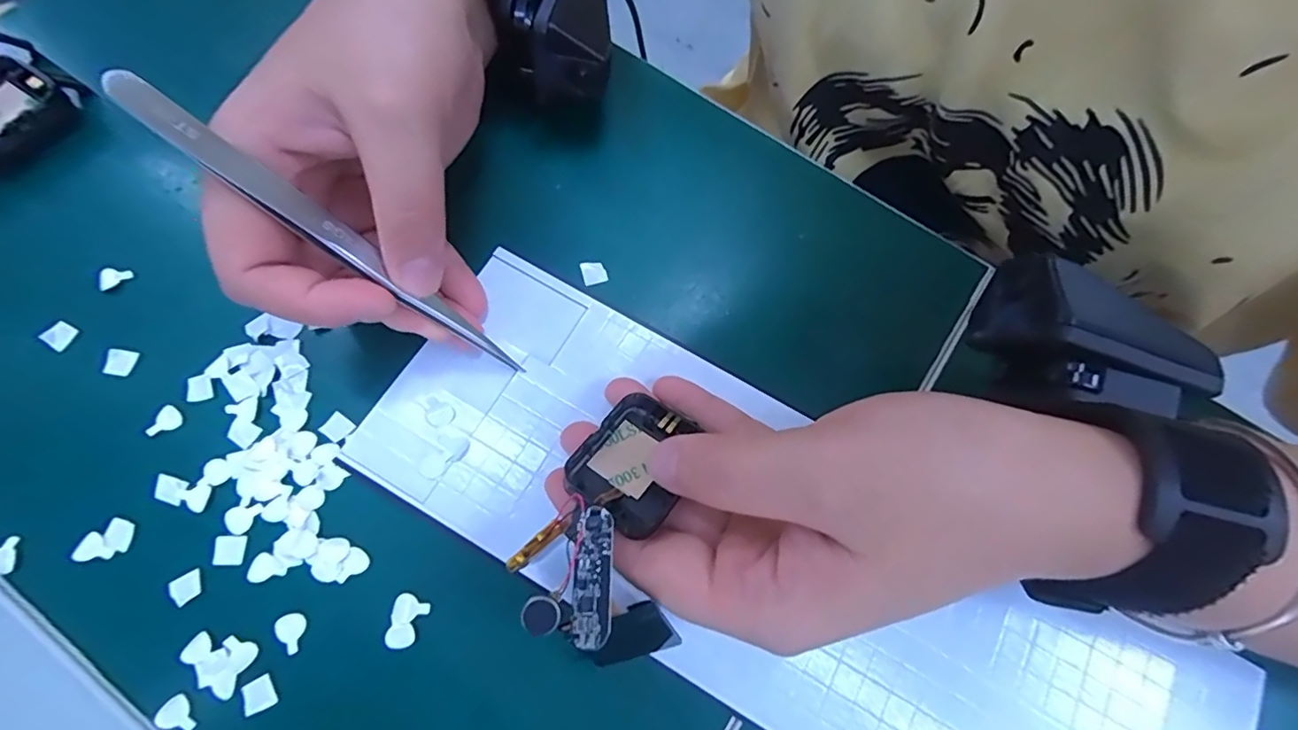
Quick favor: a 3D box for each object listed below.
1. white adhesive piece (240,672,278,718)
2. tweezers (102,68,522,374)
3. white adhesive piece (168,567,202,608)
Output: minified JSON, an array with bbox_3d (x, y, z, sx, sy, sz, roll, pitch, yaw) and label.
[{"bbox_3d":[-0.119,0.100,0.170,0.009,0.004,0.009,-27,75,-15],"label":"white adhesive piece"},{"bbox_3d":[-0.089,-0.034,0.169,0.126,0.006,0.009,41,70,-33],"label":"tweezers"},{"bbox_3d":[-0.148,0.071,0.179,0.010,0.004,0.009,-36,74,-15],"label":"white adhesive piece"}]

